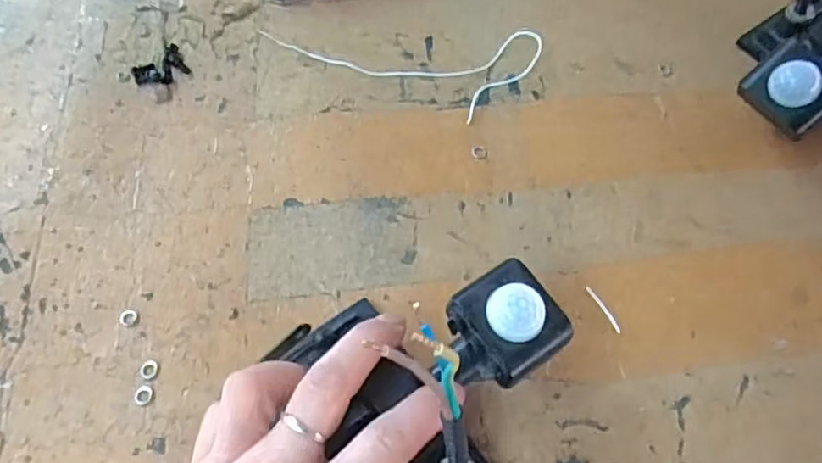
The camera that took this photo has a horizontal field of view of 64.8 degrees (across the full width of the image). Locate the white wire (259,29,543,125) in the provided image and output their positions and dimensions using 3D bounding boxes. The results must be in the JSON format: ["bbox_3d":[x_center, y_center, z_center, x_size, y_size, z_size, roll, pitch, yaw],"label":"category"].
[{"bbox_3d":[-0.004,-0.114,0.388,0.155,0.015,0.066,21,63,9],"label":"white wire"}]

